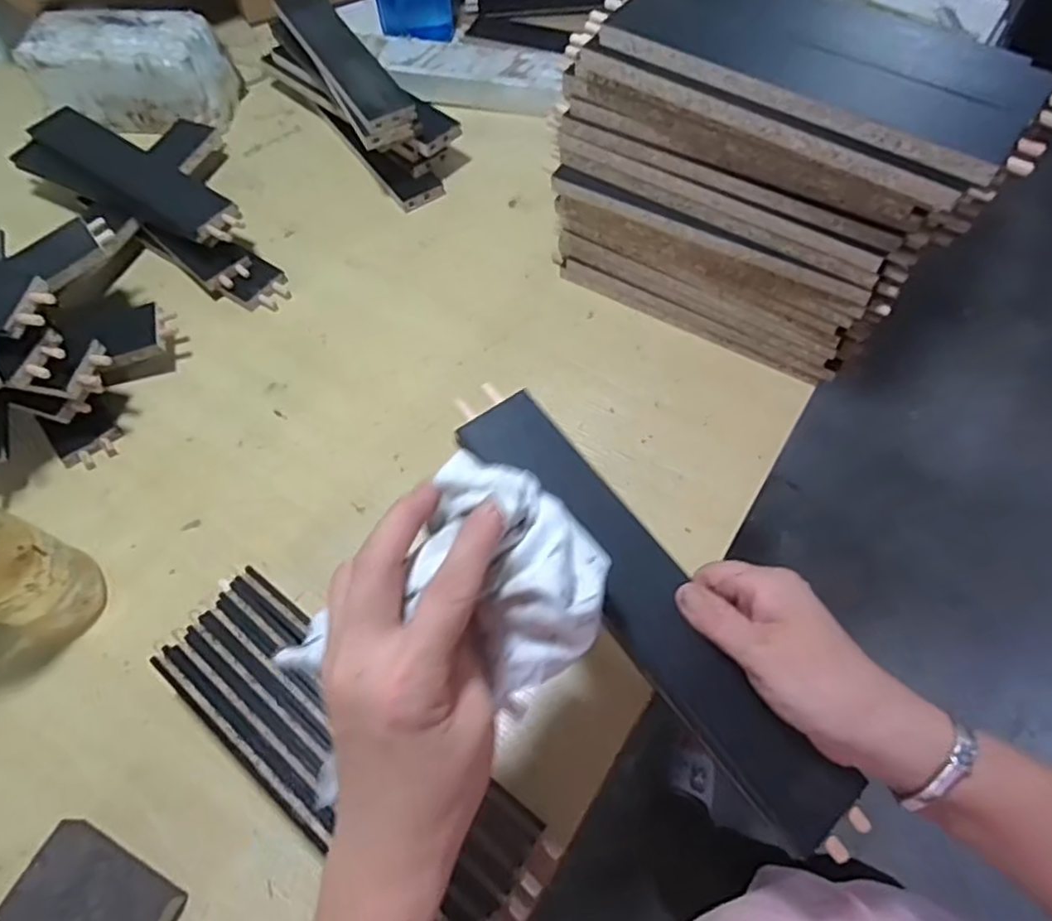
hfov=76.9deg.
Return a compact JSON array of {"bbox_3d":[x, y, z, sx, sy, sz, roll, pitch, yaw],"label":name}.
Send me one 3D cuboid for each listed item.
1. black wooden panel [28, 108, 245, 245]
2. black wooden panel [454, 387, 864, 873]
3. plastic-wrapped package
[{"bbox_3d":[-0.418,-0.308,0.711,0.285,0.019,0.059,32,67,17],"label":"black wooden panel"},{"bbox_3d":[0.065,0.077,0.371,0.056,0.012,0.301,-33,72,-14],"label":"black wooden panel"},{"bbox_3d":[-0.488,-0.476,0.823,0.221,0.104,0.104,1,62,2],"label":"plastic-wrapped package"}]

